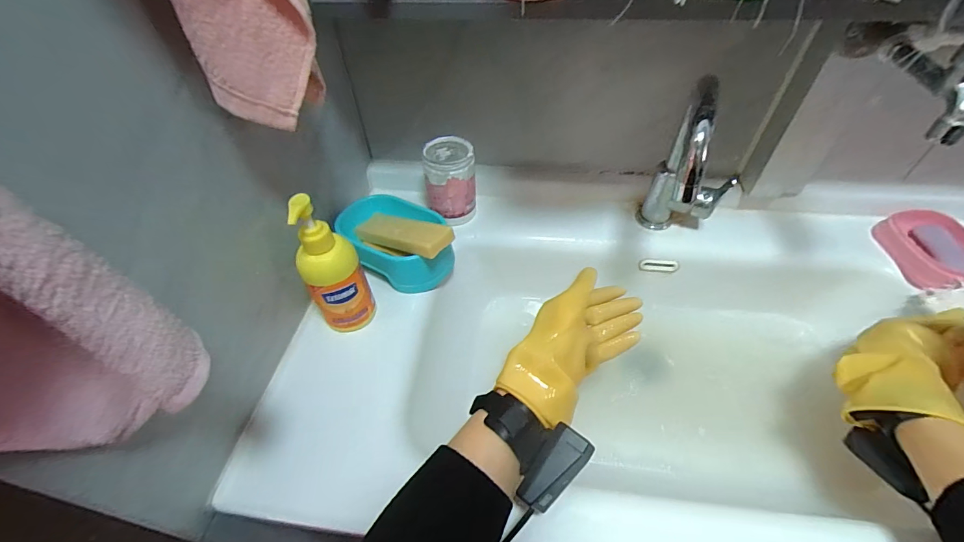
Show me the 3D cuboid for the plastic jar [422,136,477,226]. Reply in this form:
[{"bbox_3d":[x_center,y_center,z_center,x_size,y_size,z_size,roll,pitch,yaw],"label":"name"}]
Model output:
[{"bbox_3d":[-0.045,-0.131,0.599,0.073,0.108,0.075,-4,48,0],"label":"plastic jar"}]

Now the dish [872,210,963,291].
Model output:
[{"bbox_3d":[0.597,-0.027,0.532,0.098,0.028,0.130,-2,48,1],"label":"dish"}]

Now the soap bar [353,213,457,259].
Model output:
[{"bbox_3d":[-0.102,-0.049,0.521,0.135,0.020,0.053,15,49,35],"label":"soap bar"}]

